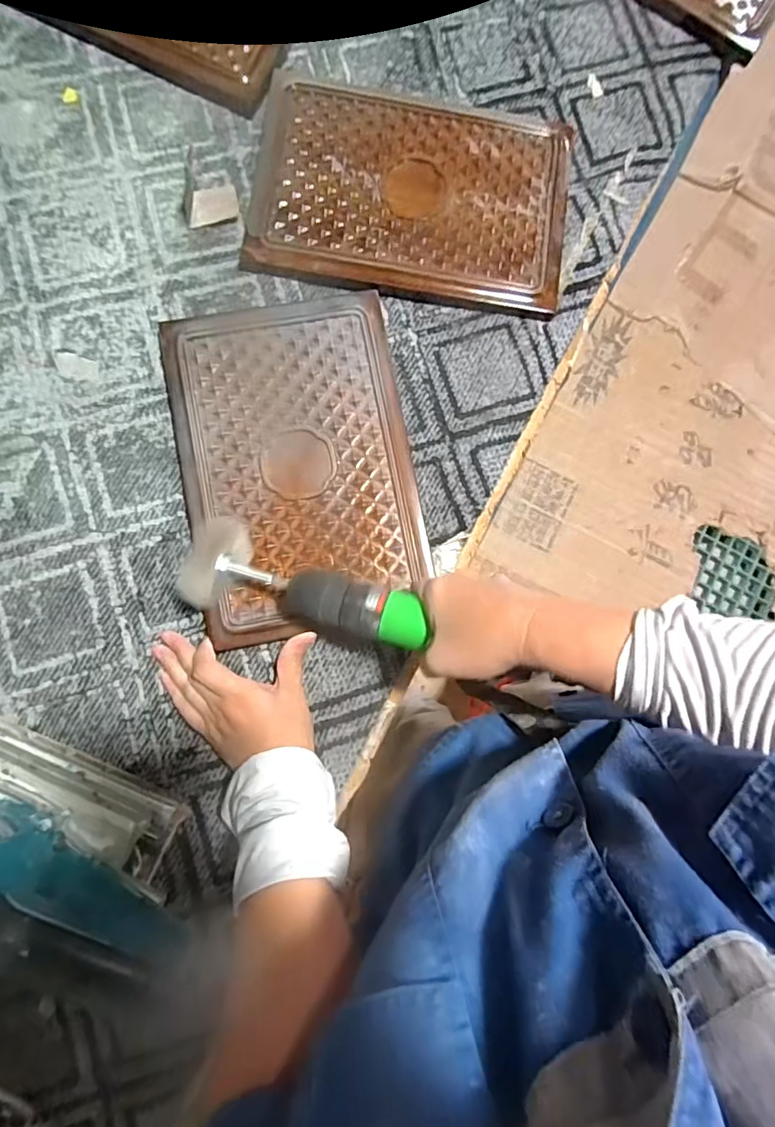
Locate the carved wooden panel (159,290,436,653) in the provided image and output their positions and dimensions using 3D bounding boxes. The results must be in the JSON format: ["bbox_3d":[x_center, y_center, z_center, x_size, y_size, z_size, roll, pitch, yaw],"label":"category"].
[{"bbox_3d":[-0.083,-0.093,0.480,0.204,0.030,0.301,-11,86,-6],"label":"carved wooden panel"}]

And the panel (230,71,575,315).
[{"bbox_3d":[0.025,-0.374,0.523,0.308,0.022,0.216,6,84,-4],"label":"panel"}]

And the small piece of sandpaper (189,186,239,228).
[{"bbox_3d":[-0.172,-0.352,0.508,0.049,0.006,0.037,-16,86,-6],"label":"small piece of sandpaper"}]

